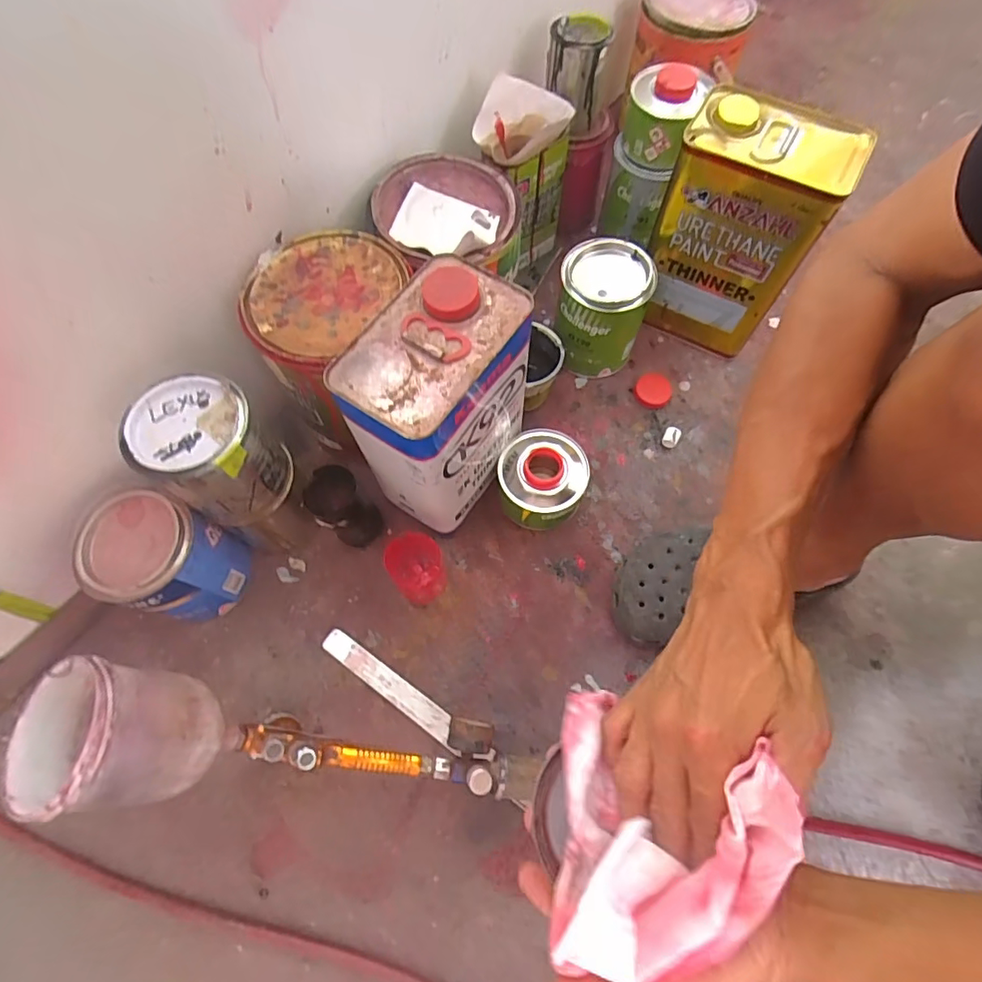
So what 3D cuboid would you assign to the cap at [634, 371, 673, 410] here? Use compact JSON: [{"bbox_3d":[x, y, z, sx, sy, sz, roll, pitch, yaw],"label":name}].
[{"bbox_3d":[0.213,-0.133,0.683,0.056,0.014,0.047,-37,71,-13],"label":"cap"}]

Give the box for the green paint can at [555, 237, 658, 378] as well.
[{"bbox_3d":[0.136,-0.220,0.657,0.100,0.143,0.102,0,67,1],"label":"green paint can"}]

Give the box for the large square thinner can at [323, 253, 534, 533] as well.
[{"bbox_3d":[-0.044,-0.082,0.512,0.112,0.218,0.169,33,73,13],"label":"large square thinner can"}]

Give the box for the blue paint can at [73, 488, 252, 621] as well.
[{"bbox_3d":[-0.324,0.075,0.536,0.101,0.140,0.098,0,67,1],"label":"blue paint can"}]

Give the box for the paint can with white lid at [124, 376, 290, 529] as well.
[{"bbox_3d":[-0.249,-0.033,0.474,0.098,0.109,0.095,0,69,1],"label":"paint can with white lid"}]

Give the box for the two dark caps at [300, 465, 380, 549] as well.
[{"bbox_3d":[-0.154,0.022,0.559,0.053,0.116,0.054,40,73,16],"label":"two dark caps"}]

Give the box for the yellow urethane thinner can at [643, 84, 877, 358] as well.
[{"bbox_3d":[0.280,-0.294,0.624,0.161,0.255,0.110,30,71,13],"label":"yellow urethane thinner can"}]

